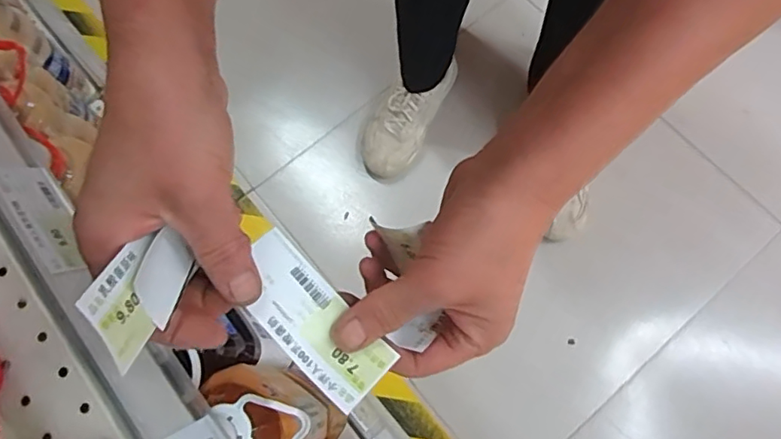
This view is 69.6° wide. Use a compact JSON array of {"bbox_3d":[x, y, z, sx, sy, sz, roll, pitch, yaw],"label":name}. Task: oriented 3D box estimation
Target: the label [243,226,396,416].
[{"bbox_3d":[-0.040,0.048,0.271,0.087,0.005,0.039,45,66,5],"label":"label"}]

